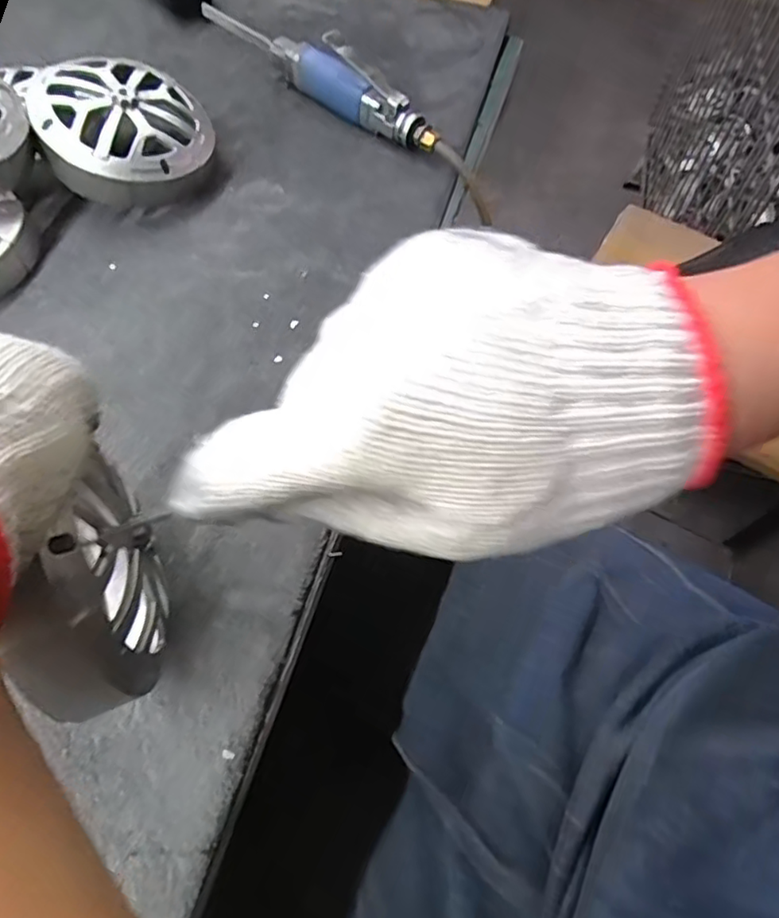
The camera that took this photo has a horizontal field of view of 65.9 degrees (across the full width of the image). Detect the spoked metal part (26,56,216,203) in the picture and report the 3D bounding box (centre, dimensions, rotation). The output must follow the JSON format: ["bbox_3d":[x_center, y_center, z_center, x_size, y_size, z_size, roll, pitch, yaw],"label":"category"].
[{"bbox_3d":[-0.186,-0.234,0.425,0.114,0.039,0.111,-11,76,-24],"label":"spoked metal part"}]

